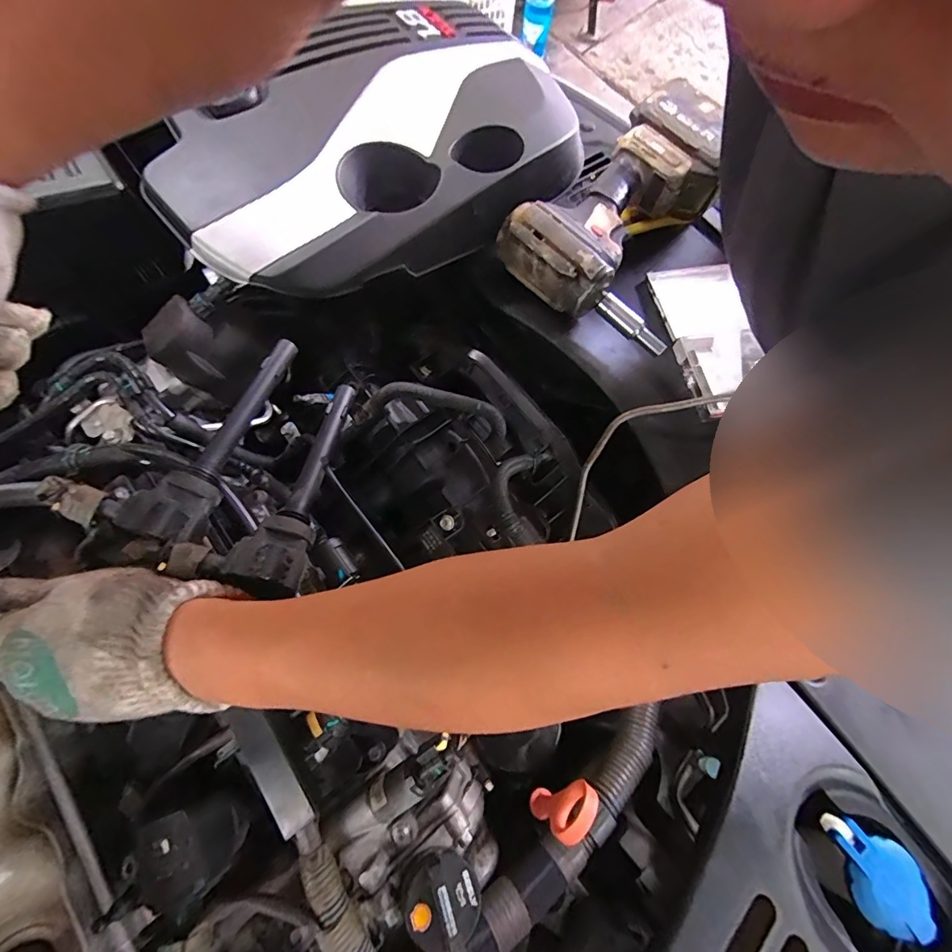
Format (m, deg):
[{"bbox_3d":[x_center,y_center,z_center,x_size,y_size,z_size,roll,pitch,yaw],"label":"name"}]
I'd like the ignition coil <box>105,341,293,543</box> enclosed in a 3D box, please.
[{"bbox_3d":[-0.190,-0.033,0.340,0.055,0.031,0.184,18,57,4],"label":"ignition coil"}]

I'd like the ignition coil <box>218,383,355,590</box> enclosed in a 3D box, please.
[{"bbox_3d":[-0.127,-0.002,0.336,0.047,0.025,0.184,8,48,1],"label":"ignition coil"}]

